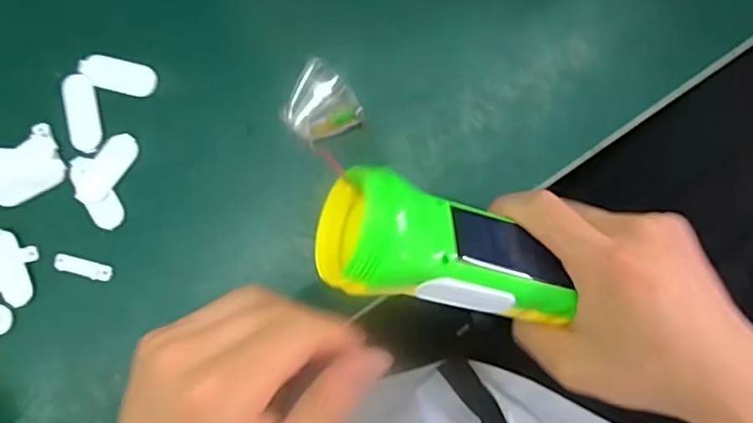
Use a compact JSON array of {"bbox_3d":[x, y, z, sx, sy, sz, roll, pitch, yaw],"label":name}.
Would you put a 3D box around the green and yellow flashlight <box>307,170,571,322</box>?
[{"bbox_3d":[0.035,0.019,0.264,0.117,0.038,0.048,17,90,-22],"label":"green and yellow flashlight"}]

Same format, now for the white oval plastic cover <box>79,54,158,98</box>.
[{"bbox_3d":[-0.164,-0.087,0.377,0.049,0.004,0.021,16,90,6],"label":"white oval plastic cover"}]

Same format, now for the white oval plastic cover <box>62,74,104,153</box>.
[{"bbox_3d":[-0.187,-0.063,0.377,0.022,0.004,0.050,-12,87,5],"label":"white oval plastic cover"}]

